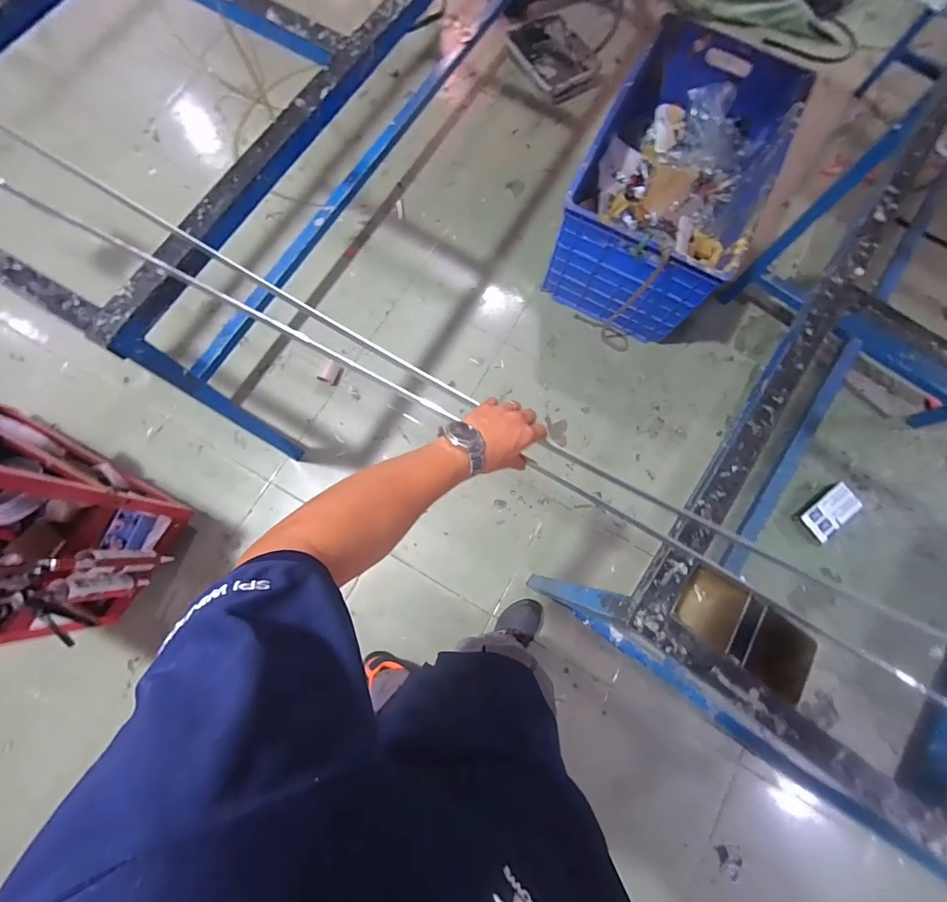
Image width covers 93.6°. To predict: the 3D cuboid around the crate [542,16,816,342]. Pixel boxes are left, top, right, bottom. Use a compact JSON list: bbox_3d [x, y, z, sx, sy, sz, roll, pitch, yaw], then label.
[{"bbox_3d":[0.622,-0.835,1.438,0.493,0.424,0.806,25,77,4],"label":"crate"}]

